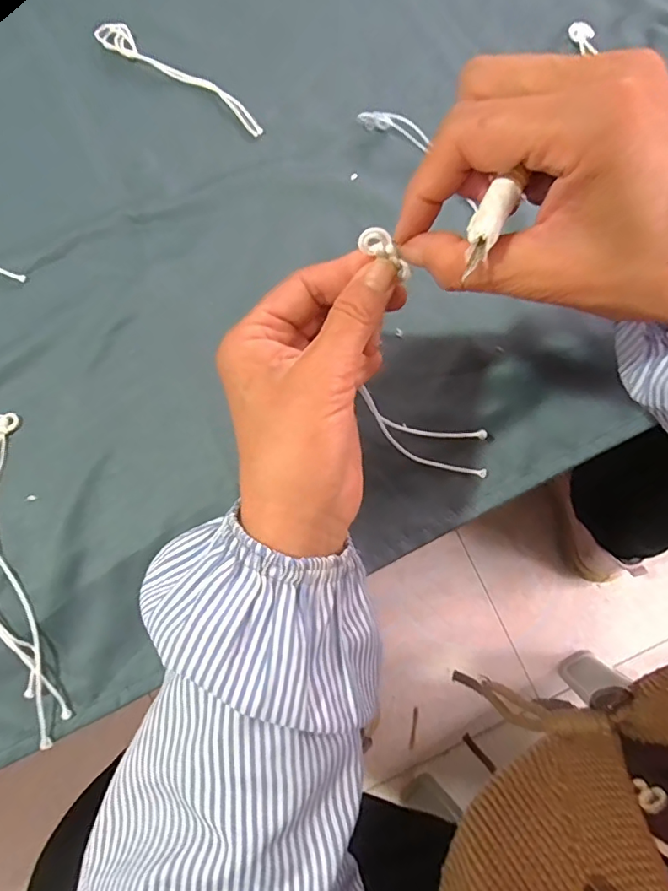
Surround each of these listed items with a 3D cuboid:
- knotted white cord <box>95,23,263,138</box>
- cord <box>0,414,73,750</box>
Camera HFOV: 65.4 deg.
[{"bbox_3d":[-0.111,-0.269,0.379,0.149,0.007,0.018,34,81,7],"label":"knotted white cord"},{"bbox_3d":[-0.191,0.075,0.308,0.038,0.011,0.194,-19,79,-3],"label":"cord"}]

